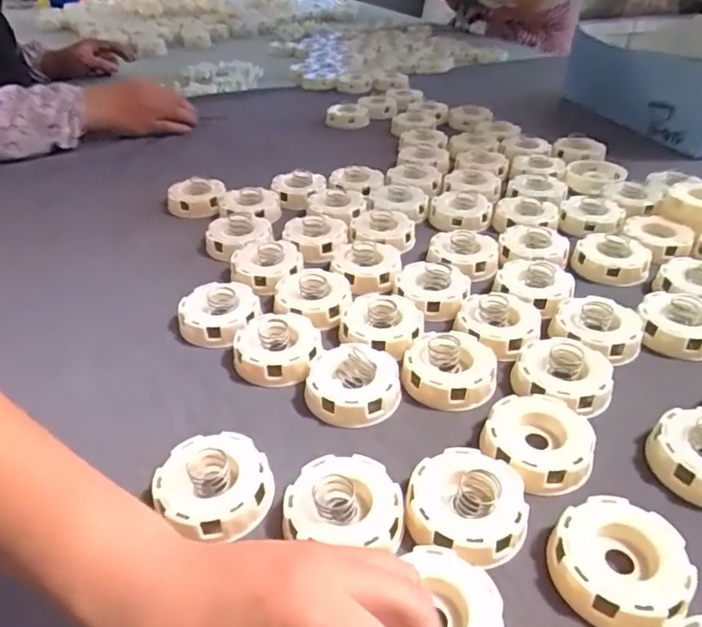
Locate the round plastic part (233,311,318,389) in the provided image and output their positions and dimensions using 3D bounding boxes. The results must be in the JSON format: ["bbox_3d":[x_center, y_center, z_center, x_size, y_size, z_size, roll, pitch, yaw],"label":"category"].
[{"bbox_3d":[-0.057,0.026,0.437,0.062,0.028,0.065,-1,36,0],"label":"round plastic part"}]

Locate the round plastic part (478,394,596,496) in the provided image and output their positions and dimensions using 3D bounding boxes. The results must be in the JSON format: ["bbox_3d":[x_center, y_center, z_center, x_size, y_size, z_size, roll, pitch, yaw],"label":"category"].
[{"bbox_3d":[0.117,0.080,0.355,0.063,0.022,0.066,-1,36,0],"label":"round plastic part"}]

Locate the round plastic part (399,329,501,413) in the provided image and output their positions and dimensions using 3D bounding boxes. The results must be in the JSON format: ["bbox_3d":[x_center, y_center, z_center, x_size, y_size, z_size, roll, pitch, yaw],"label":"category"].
[{"bbox_3d":[0.073,0.041,0.413,0.066,0.029,0.059,10,37,15],"label":"round plastic part"}]

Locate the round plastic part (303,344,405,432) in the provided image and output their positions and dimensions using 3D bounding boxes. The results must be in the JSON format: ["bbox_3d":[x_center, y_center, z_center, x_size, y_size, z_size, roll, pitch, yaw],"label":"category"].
[{"bbox_3d":[0.002,0.051,0.402,0.064,0.024,0.061,-1,36,0],"label":"round plastic part"}]

